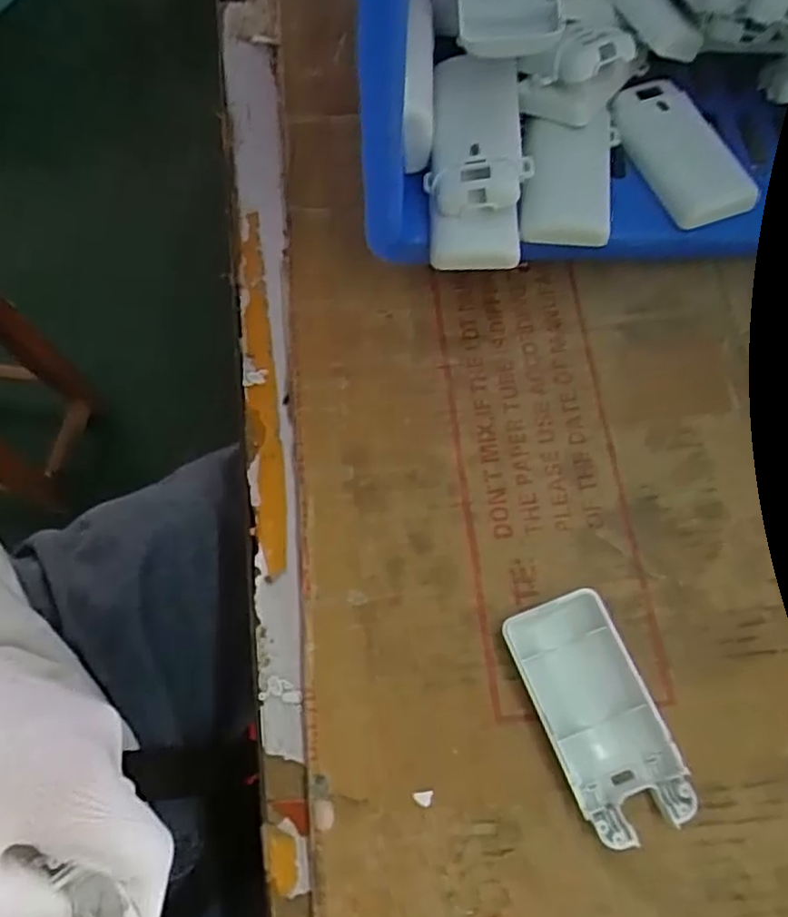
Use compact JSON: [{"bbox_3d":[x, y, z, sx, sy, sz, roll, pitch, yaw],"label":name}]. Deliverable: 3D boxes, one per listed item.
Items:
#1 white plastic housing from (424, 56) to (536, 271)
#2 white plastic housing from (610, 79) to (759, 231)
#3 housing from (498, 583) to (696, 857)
[{"bbox_3d":[0.041,-0.150,0.330,0.046,0.028,0.110,-1,84,2],"label":"white plastic housing"},{"bbox_3d":[0.149,-0.164,0.353,0.040,0.018,0.091,-19,68,-6],"label":"white plastic housing"},{"bbox_3d":[0.085,0.106,0.283,0.046,0.015,0.093,-20,68,-6],"label":"housing"}]

